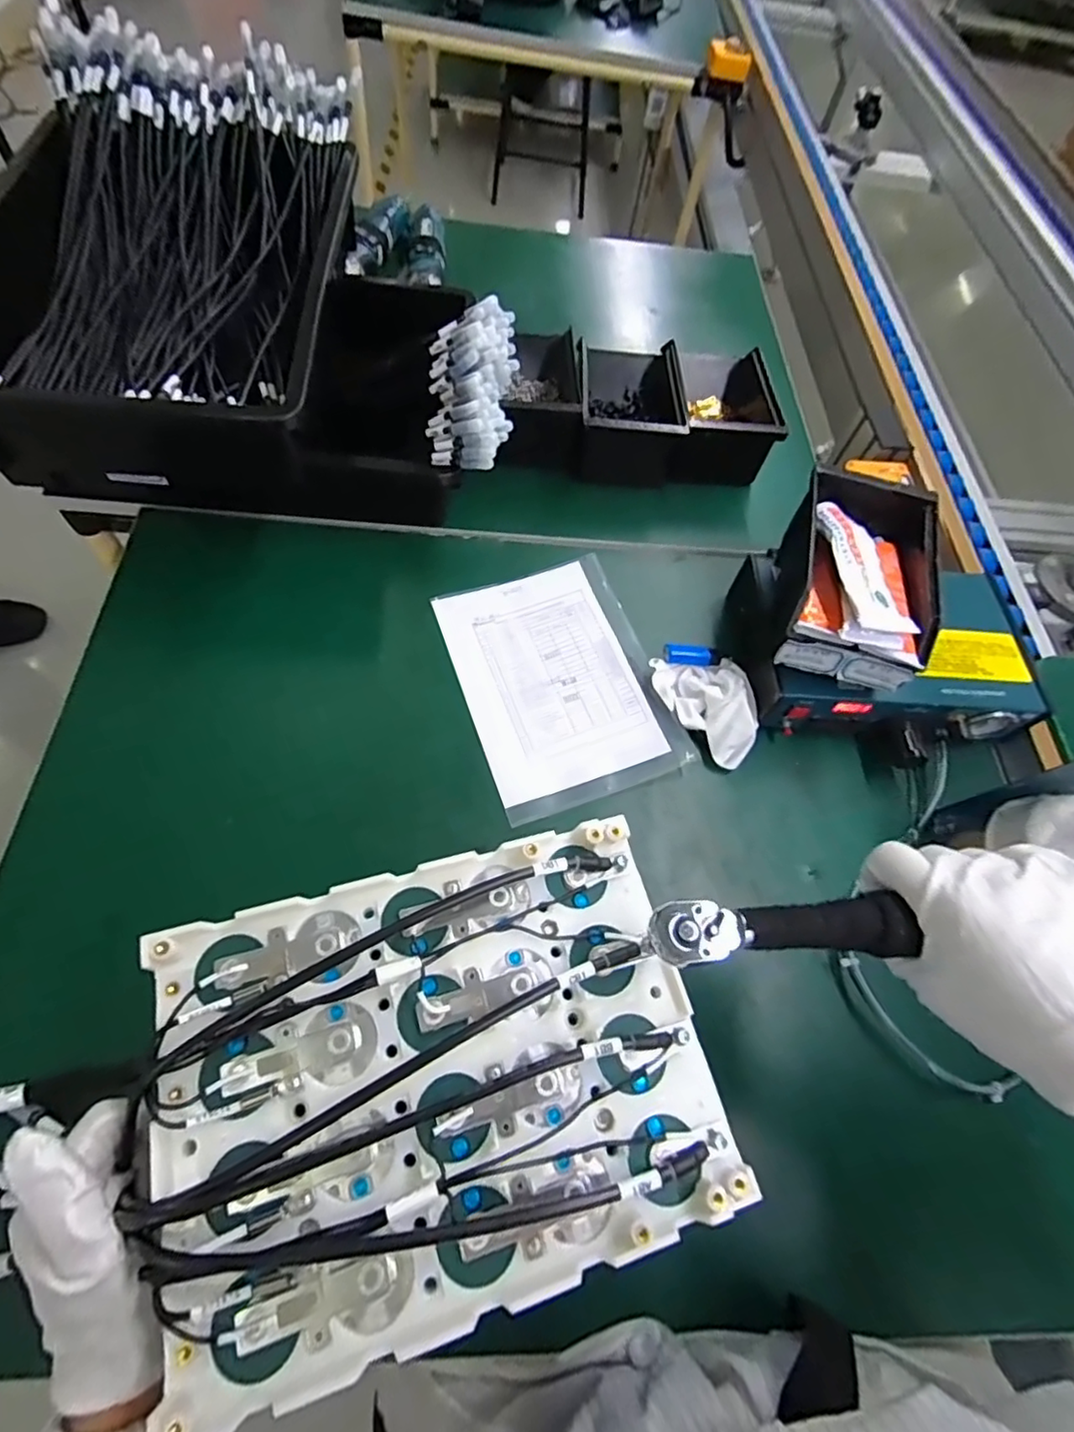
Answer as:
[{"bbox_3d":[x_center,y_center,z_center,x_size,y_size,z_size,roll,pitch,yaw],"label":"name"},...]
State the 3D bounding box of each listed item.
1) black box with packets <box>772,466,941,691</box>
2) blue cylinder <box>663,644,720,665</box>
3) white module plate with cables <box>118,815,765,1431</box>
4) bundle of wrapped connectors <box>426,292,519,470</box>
[{"bbox_3d":[0.263,-0.120,0.509,0.107,0.071,0.191,18,63,2],"label":"black box with packets"},{"bbox_3d":[0.143,-0.056,0.559,0.050,0.015,0.017,8,63,-3],"label":"blue cylinder"},{"bbox_3d":[-0.043,0.156,0.272,0.237,0.023,0.172,-13,65,-10],"label":"white module plate with cables"},{"bbox_3d":[-0.061,-0.299,0.551,0.078,0.054,0.162,5,78,-1],"label":"bundle of wrapped connectors"}]

